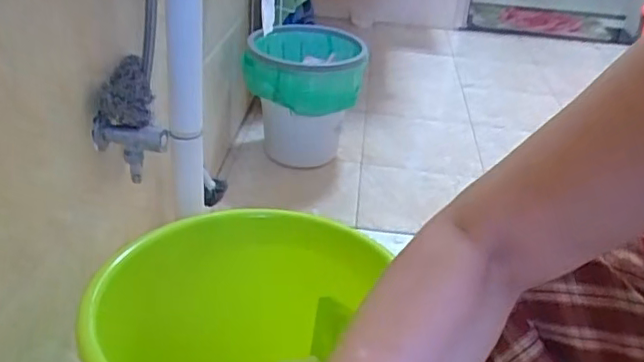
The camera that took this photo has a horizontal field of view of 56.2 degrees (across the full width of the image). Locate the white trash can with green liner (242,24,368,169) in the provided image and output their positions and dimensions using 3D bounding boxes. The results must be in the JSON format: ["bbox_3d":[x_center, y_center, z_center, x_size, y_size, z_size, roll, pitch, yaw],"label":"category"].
[{"bbox_3d":[-0.043,-0.186,1.388,0.259,0.272,0.261,2,30,-3],"label":"white trash can with green liner"}]

